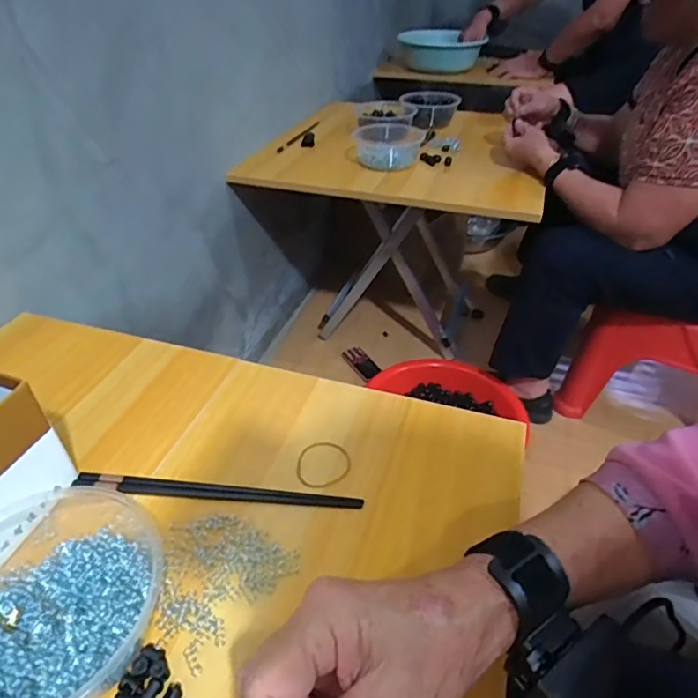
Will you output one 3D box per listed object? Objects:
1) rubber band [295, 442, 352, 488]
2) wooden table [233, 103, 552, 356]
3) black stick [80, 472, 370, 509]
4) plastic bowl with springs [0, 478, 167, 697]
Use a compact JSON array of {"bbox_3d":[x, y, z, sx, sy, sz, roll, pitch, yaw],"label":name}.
[{"bbox_3d":[-0.022,0.100,0.440,0.047,0.004,0.049,0,39,0],"label":"rubber band"},{"bbox_3d":[0.115,-0.252,1.233,0.573,0.526,0.507,11,40,14],"label":"wooden table"},{"bbox_3d":[-0.107,0.116,0.413,0.233,0.006,0.014,3,39,4],"label":"black stick"},{"bbox_3d":[-0.197,0.155,0.329,0.154,0.051,0.163,0,39,0],"label":"plastic bowl with springs"}]

